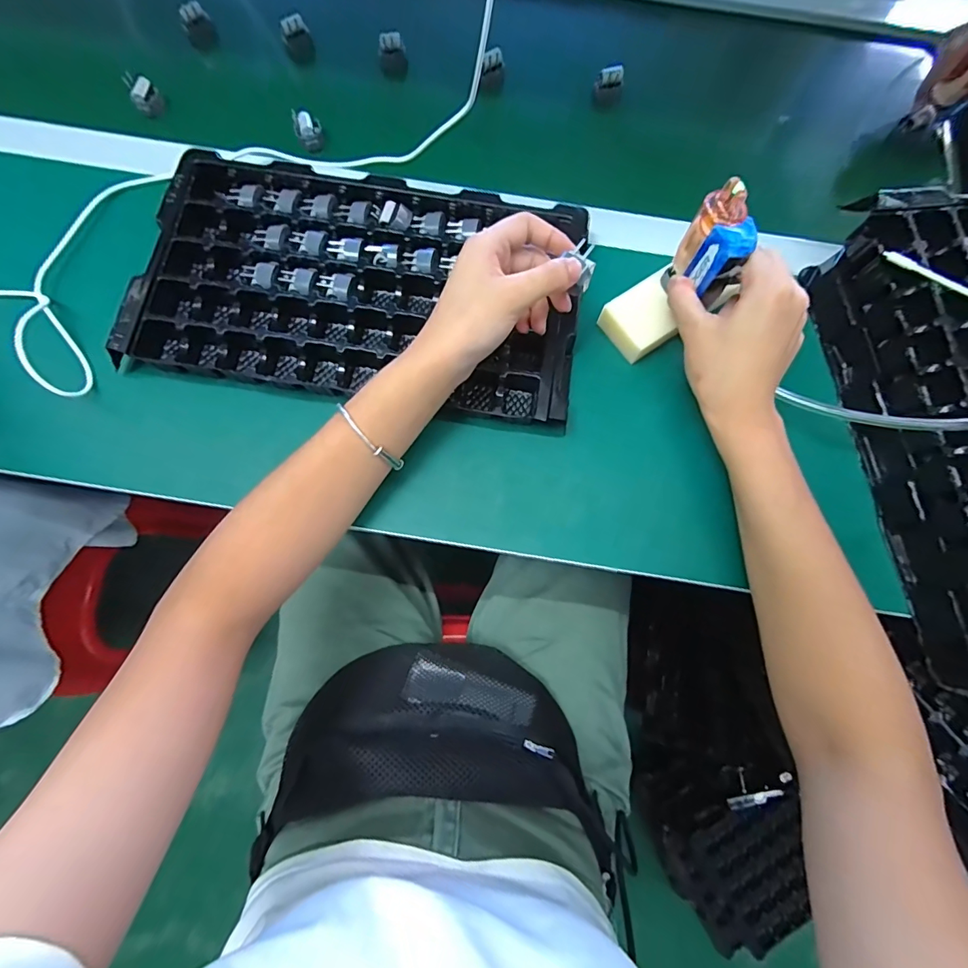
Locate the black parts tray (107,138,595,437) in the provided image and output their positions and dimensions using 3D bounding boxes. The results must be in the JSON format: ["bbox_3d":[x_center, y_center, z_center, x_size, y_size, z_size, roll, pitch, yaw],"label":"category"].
[{"bbox_3d":[-0.099,-0.166,0.386,0.355,0.033,0.193,8,77,0],"label":"black parts tray"}]

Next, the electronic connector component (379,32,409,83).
[{"bbox_3d":[-0.096,-0.448,0.474,0.028,0.038,0.018,-16,56,-9],"label":"electronic connector component"}]

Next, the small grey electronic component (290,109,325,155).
[{"bbox_3d":[-0.167,-0.338,0.435,0.024,0.030,0.026,-19,79,-6],"label":"small grey electronic component"}]

